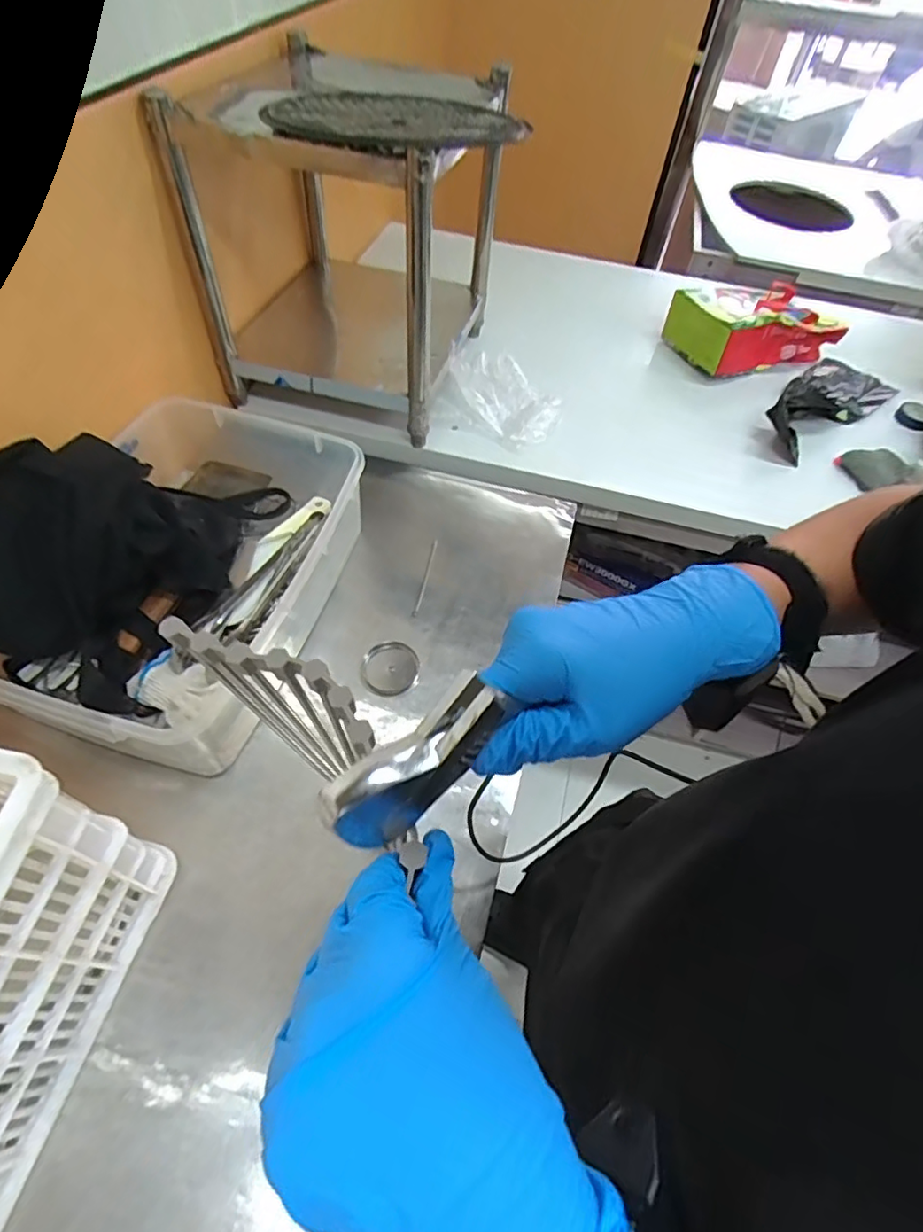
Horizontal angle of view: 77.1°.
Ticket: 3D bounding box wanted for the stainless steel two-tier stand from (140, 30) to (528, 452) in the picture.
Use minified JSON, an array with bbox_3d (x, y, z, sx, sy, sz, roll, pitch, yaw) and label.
[{"bbox_3d":[-0.139,-0.545,0.882,0.419,0.403,0.399,13,55,5],"label":"stainless steel two-tier stand"}]

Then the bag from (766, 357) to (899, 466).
[{"bbox_3d":[0.664,-0.390,1.032,0.158,0.087,0.362,36,60,19],"label":"bag"}]

